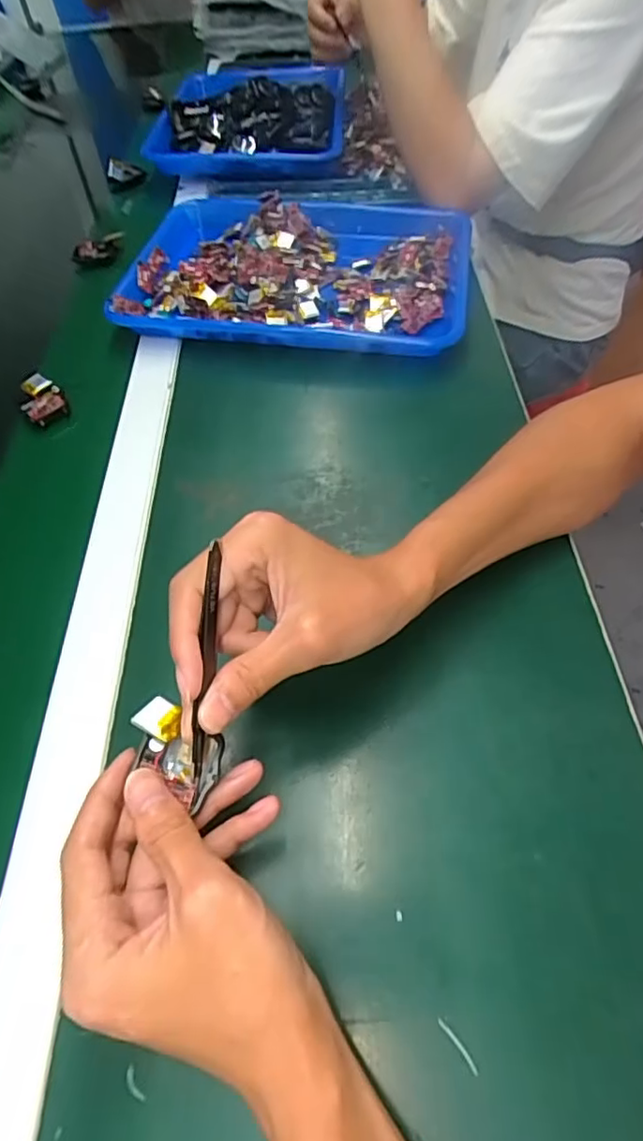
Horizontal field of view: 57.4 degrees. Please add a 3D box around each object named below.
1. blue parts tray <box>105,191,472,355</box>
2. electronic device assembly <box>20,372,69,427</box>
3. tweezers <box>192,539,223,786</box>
[{"bbox_3d":[-0.022,-0.317,0.612,0.342,0.039,0.278,7,56,8],"label":"blue parts tray"},{"bbox_3d":[-0.246,-0.150,0.515,0.036,0.018,0.056,-33,59,-19],"label":"electronic device assembly"},{"bbox_3d":[-0.052,0.041,0.267,0.006,0.013,0.105,5,88,7],"label":"tweezers"}]

